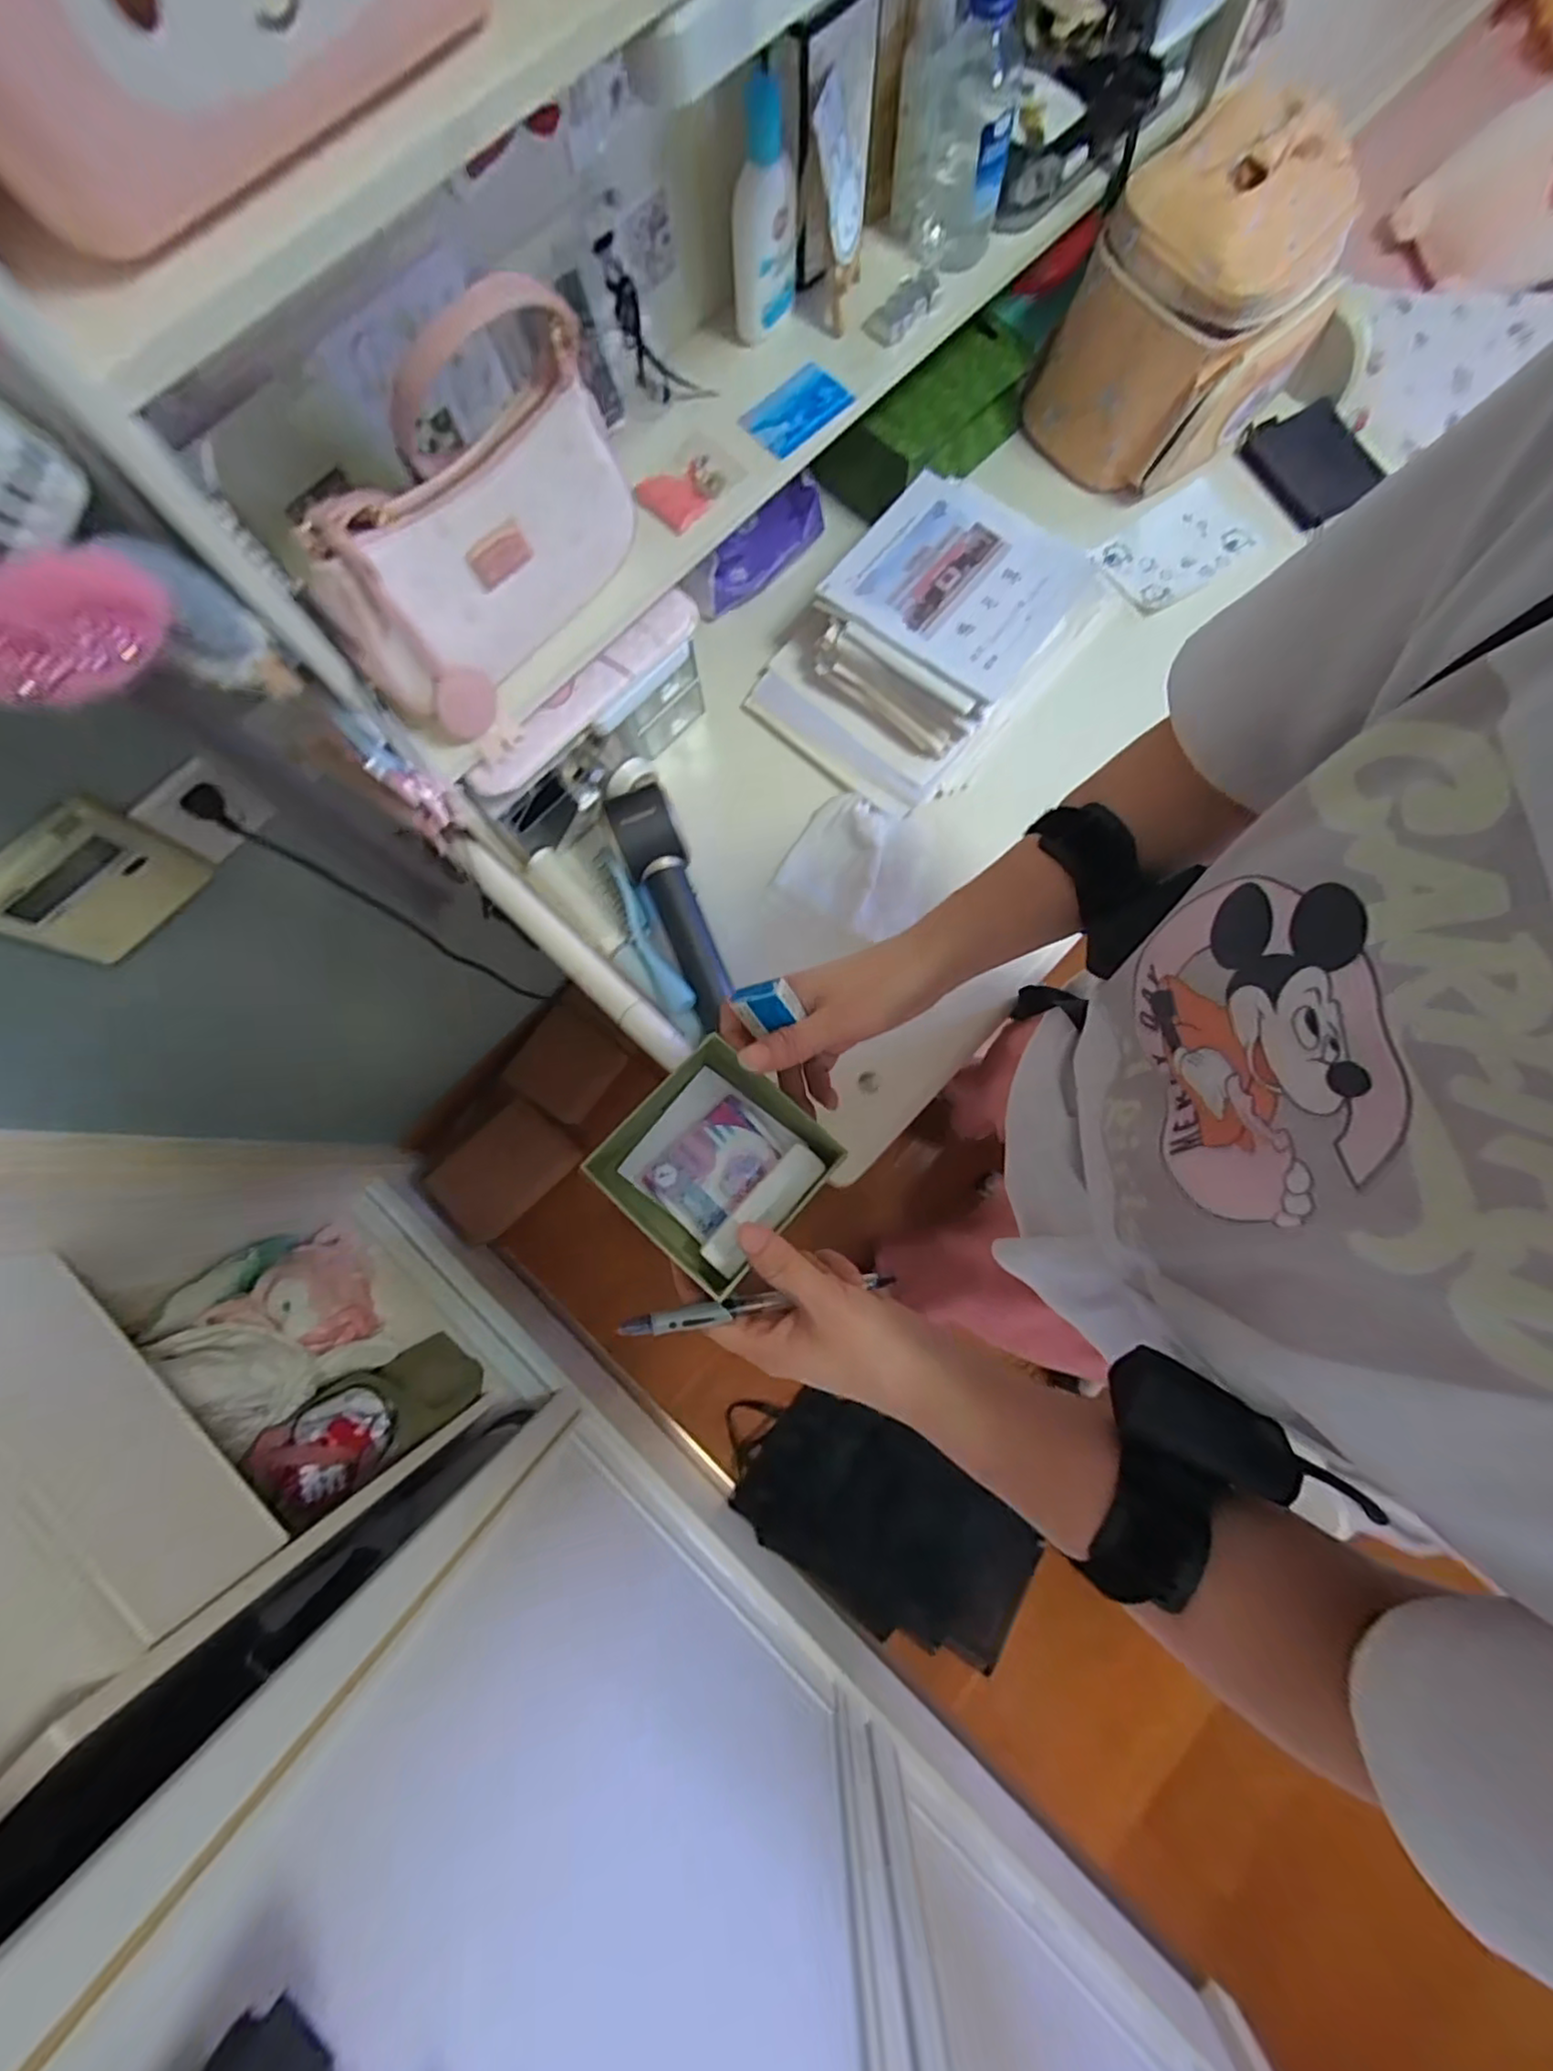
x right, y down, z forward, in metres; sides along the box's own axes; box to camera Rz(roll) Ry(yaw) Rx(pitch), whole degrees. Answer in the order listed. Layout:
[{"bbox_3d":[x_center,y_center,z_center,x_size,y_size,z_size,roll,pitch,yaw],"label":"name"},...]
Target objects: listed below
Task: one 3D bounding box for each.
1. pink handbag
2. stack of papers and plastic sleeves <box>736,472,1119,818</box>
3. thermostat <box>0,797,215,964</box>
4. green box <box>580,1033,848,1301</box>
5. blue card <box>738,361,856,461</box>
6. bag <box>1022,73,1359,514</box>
[{"bbox_3d":[-0.191,-0.330,0.437,0.068,0.164,0.222,39,83,8],"label":"pink handbag"},{"bbox_3d":[0.132,-0.370,0.637,0.224,0.075,0.282,37,83,7],"label":"stack of papers and plastic sleeves"},{"bbox_3d":[-0.533,-0.116,0.534,0.022,0.115,0.116,40,83,8],"label":"thermostat"},{"bbox_3d":[-0.034,0.068,0.375,0.102,0.032,0.104,41,83,8],"label":"green box"},{"bbox_3d":[0.016,-0.507,0.557,0.060,0.007,0.085,41,83,8],"label":"blue card"},{"bbox_3d":[0.383,-0.663,0.630,0.210,0.191,0.181,-41,81,-6],"label":"bag"}]

